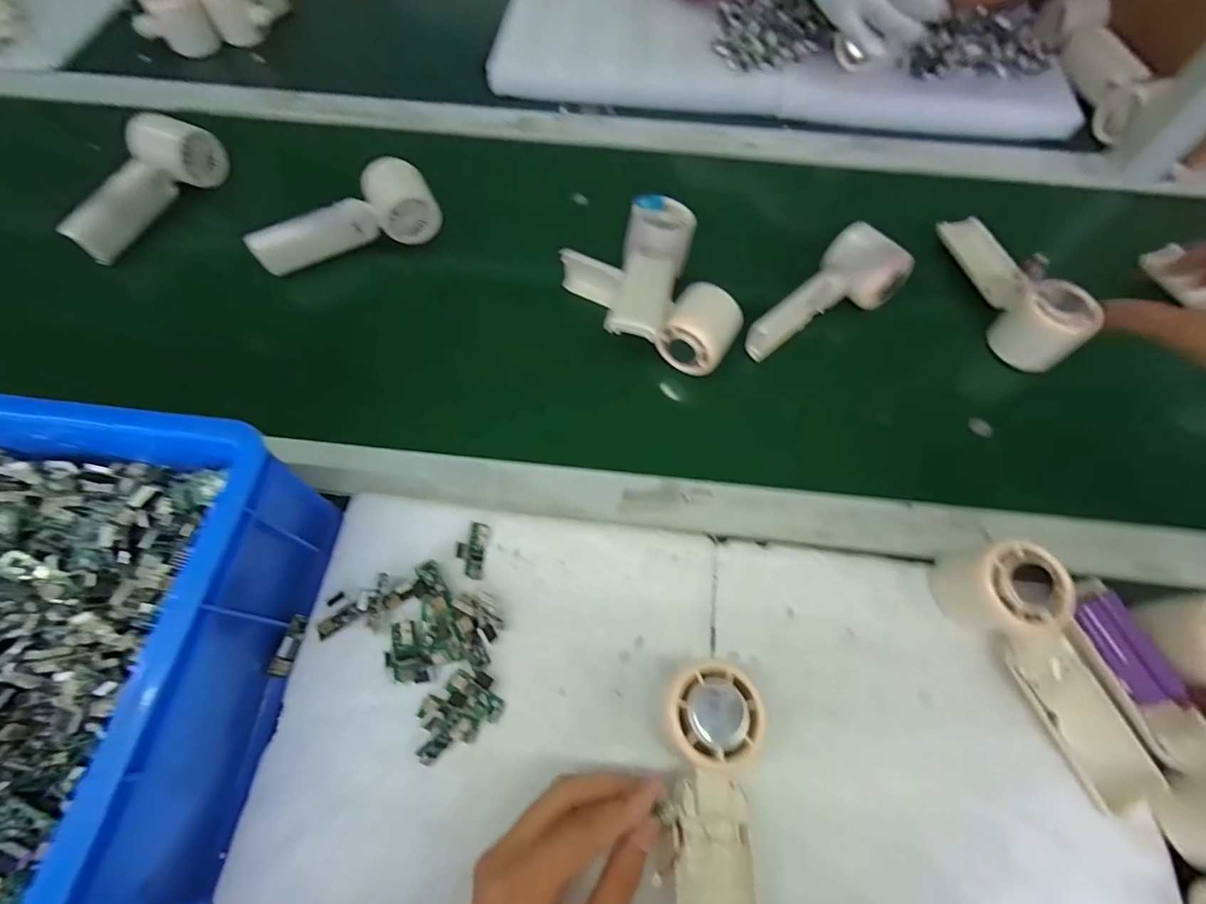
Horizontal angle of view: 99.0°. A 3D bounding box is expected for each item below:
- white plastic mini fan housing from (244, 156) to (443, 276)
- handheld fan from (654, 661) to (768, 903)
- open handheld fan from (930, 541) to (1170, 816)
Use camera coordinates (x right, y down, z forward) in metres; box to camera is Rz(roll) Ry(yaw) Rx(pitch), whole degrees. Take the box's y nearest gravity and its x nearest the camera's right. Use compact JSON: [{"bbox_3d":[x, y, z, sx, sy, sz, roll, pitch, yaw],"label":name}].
[{"bbox_3d":[-0.247,-0.221,0.497,0.171,0.056,0.050,-27,68,-13],"label":"white plastic mini fan housing"},{"bbox_3d":[0.059,0.200,0.274,0.053,0.030,0.160,2,76,0],"label":"handheld fan"},{"bbox_3d":[0.287,0.134,0.323,0.056,0.052,0.160,-27,68,-13],"label":"open handheld fan"}]

